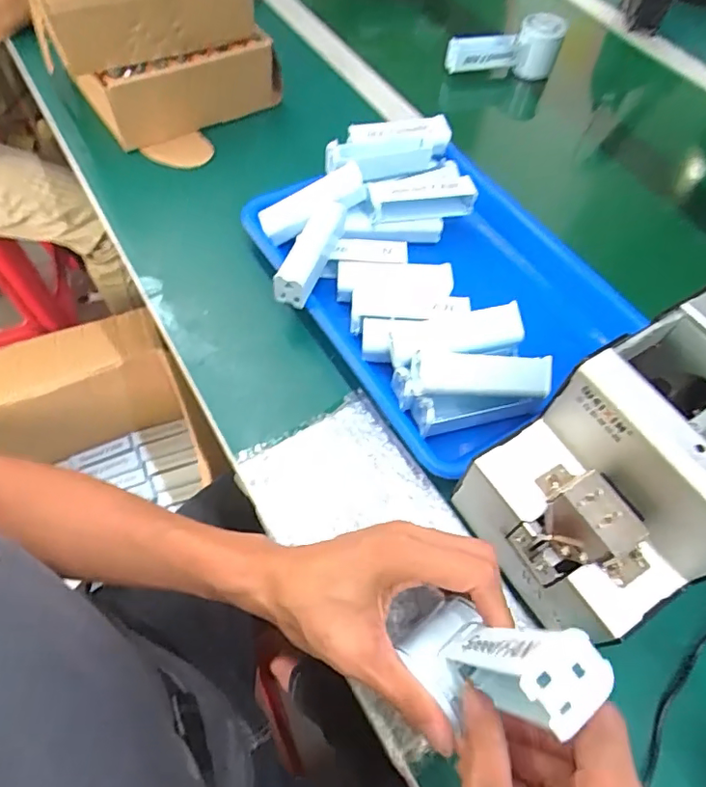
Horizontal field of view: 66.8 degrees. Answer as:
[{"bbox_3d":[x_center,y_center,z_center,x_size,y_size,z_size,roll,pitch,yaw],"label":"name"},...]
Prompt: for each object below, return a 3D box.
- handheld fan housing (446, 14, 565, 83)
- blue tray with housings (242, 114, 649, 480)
[{"bbox_3d":[0.191,-0.443,0.683,0.146,0.063,0.049,-1,59,-5],"label":"handheld fan housing"},{"bbox_3d":[0.085,-0.100,0.476,0.258,0.074,0.295,-32,66,-21],"label":"blue tray with housings"}]

